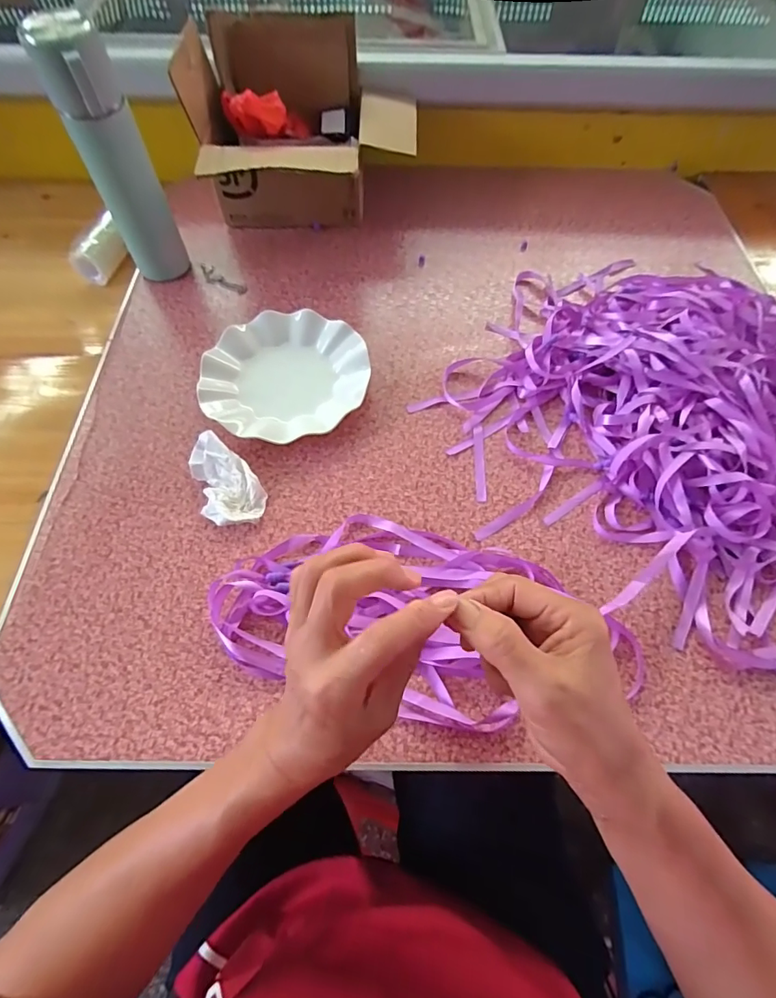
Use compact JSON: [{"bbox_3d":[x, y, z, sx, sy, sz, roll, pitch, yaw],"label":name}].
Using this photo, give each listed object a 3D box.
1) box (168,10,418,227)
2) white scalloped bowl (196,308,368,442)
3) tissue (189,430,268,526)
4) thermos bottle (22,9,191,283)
[{"bbox_3d":[-0.105,-0.477,0.617,0.275,0.189,0.214,-5,63,-3],"label":"box"},{"bbox_3d":[-0.115,-0.139,0.524,0.173,0.026,0.177,0,62,0],"label":"white scalloped bowl"},{"bbox_3d":[-0.163,-0.020,0.460,0.057,0.029,0.099,-27,66,-13],"label":"tissue"},{"bbox_3d":[-0.290,-0.353,0.515,0.066,0.250,0.063,-22,65,-11],"label":"thermos bottle"}]

